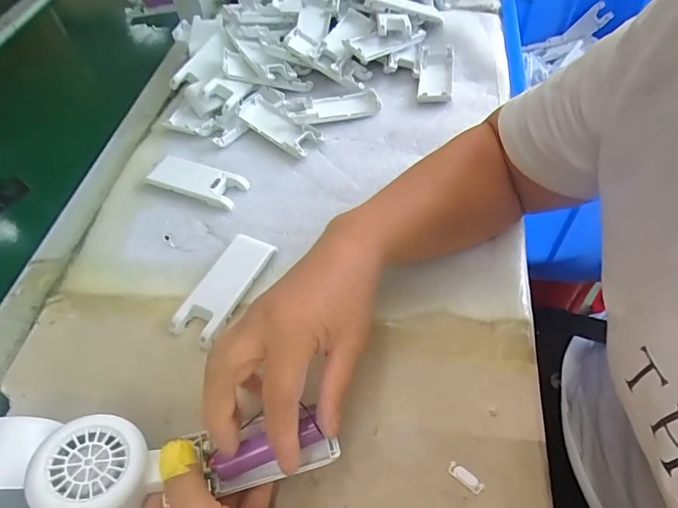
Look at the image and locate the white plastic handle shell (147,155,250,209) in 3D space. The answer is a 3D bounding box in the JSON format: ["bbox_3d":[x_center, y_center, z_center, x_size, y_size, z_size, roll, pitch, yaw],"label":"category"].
[{"bbox_3d":[-0.140,-0.072,0.451,0.092,0.015,0.038,15,56,15],"label":"white plastic handle shell"}]

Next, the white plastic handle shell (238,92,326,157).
[{"bbox_3d":[-0.066,-0.141,0.495,0.109,0.018,0.041,35,63,26],"label":"white plastic handle shell"}]

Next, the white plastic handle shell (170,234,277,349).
[{"bbox_3d":[-0.094,0.027,0.376,0.037,0.016,0.099,23,59,19],"label":"white plastic handle shell"}]

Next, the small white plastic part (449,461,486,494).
[{"bbox_3d":[0.081,0.143,0.290,0.023,0.004,0.008,34,63,25],"label":"small white plastic part"}]

